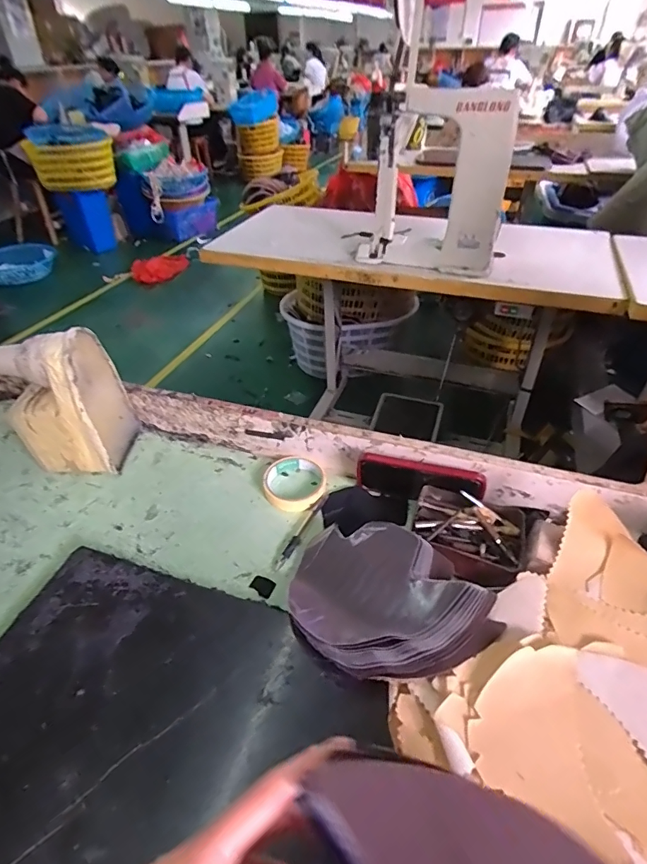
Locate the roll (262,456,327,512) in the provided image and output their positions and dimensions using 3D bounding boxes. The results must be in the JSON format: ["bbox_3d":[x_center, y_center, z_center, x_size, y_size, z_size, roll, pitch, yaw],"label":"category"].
[{"bbox_3d":[-0.040,0.069,0.638,0.087,0.018,0.082,-1,40,1],"label":"roll"}]

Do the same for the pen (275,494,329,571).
[{"bbox_3d":[-0.025,0.124,0.586,0.012,0.006,0.124,18,44,22],"label":"pen"}]

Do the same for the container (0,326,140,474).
[{"bbox_3d":[-0.385,-0.052,0.654,0.191,0.196,0.115,7,41,10],"label":"container"}]

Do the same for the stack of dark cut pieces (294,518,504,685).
[{"bbox_3d":[0.052,0.174,0.484,0.160,0.068,0.203,-25,45,-25],"label":"stack of dark cut pieces"}]

